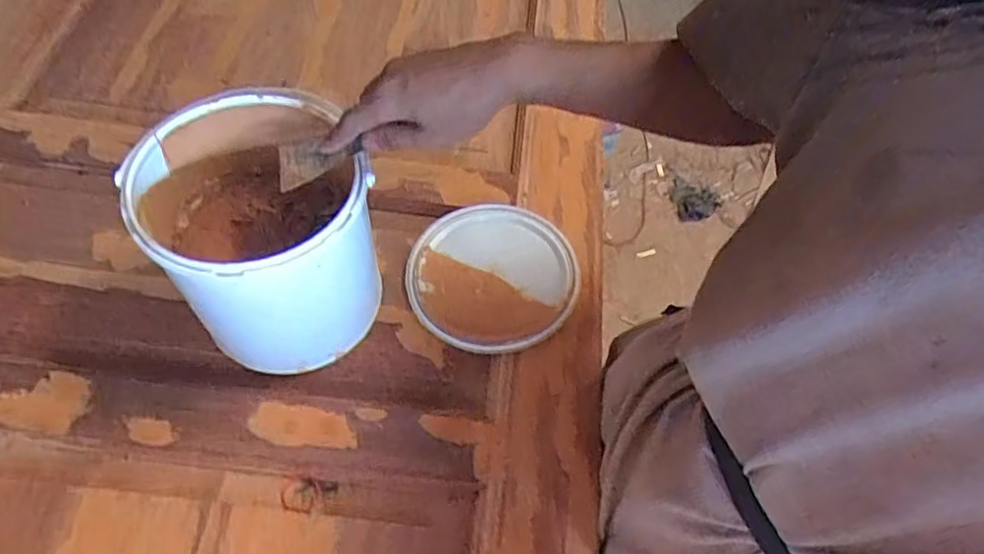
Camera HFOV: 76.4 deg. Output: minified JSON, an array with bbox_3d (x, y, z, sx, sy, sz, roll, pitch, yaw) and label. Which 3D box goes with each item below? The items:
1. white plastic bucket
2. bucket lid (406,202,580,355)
[{"bbox_3d":[-0.193,-0.033,0.555,0.166,0.189,0.176,1,59,-2],"label":"white plastic bucket"},{"bbox_3d":[0.000,-0.005,0.648,0.168,0.020,0.171,1,59,-2],"label":"bucket lid"}]

